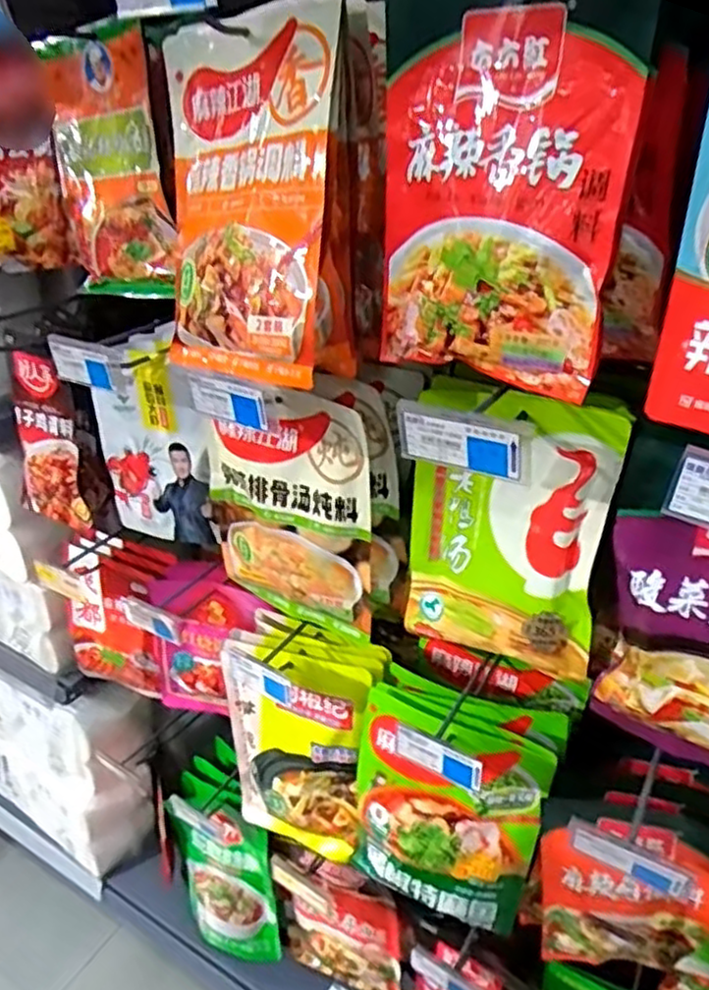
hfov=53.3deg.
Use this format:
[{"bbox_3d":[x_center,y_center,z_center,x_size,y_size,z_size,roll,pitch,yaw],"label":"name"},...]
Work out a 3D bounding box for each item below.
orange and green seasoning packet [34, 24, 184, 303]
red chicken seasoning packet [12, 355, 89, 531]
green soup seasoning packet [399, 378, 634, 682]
[{"bbox_3d":[-0.228,-0.318,0.691,0.163,0.237,0.044,14,29,29],"label":"orange and green seasoning packet"},{"bbox_3d":[-0.376,-0.057,0.887,0.115,0.217,0.034,21,31,27],"label":"red chicken seasoning packet"},{"bbox_3d":[0.134,0.032,0.628,0.171,0.244,0.023,13,18,28],"label":"green soup seasoning packet"}]

